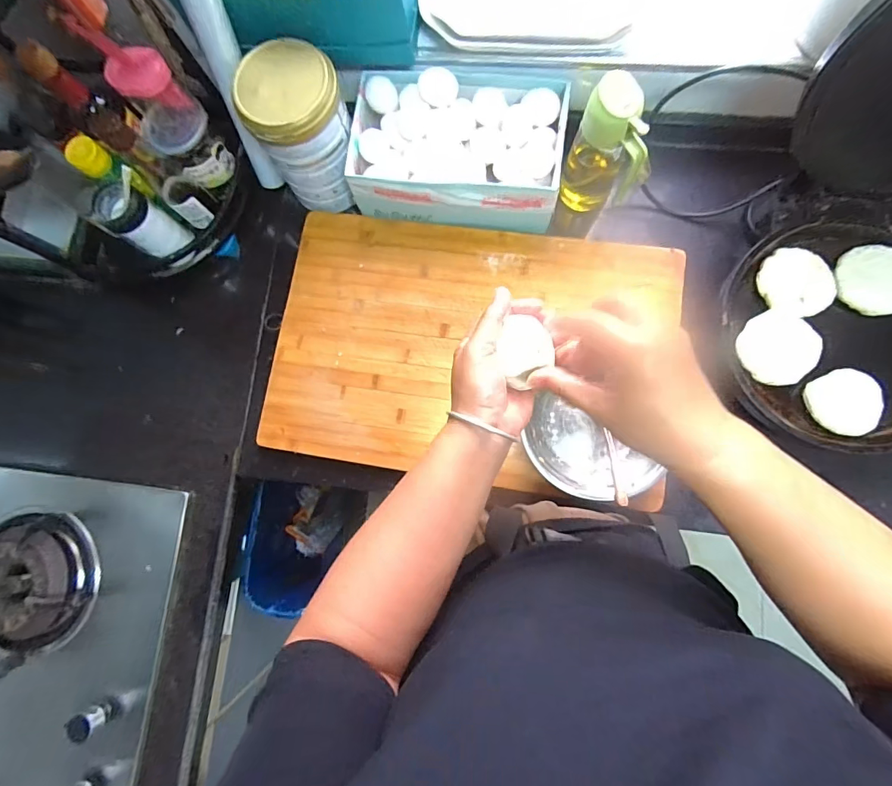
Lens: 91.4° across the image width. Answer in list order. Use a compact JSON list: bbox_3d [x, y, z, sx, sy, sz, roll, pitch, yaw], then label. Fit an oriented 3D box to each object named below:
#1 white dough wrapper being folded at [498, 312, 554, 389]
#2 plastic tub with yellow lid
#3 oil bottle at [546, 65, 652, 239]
[{"bbox_3d":[0.066,-0.034,0.352,0.043,0.019,0.054,-8,81,3],"label":"white dough wrapper being folded"},{"bbox_3d":[-0.185,-0.345,0.585,0.117,0.163,0.121,-1,81,4],"label":"plastic tub with yellow lid"},{"bbox_3d":[0.203,-0.298,0.575,0.088,0.218,0.076,16,83,7],"label":"oil bottle"}]

